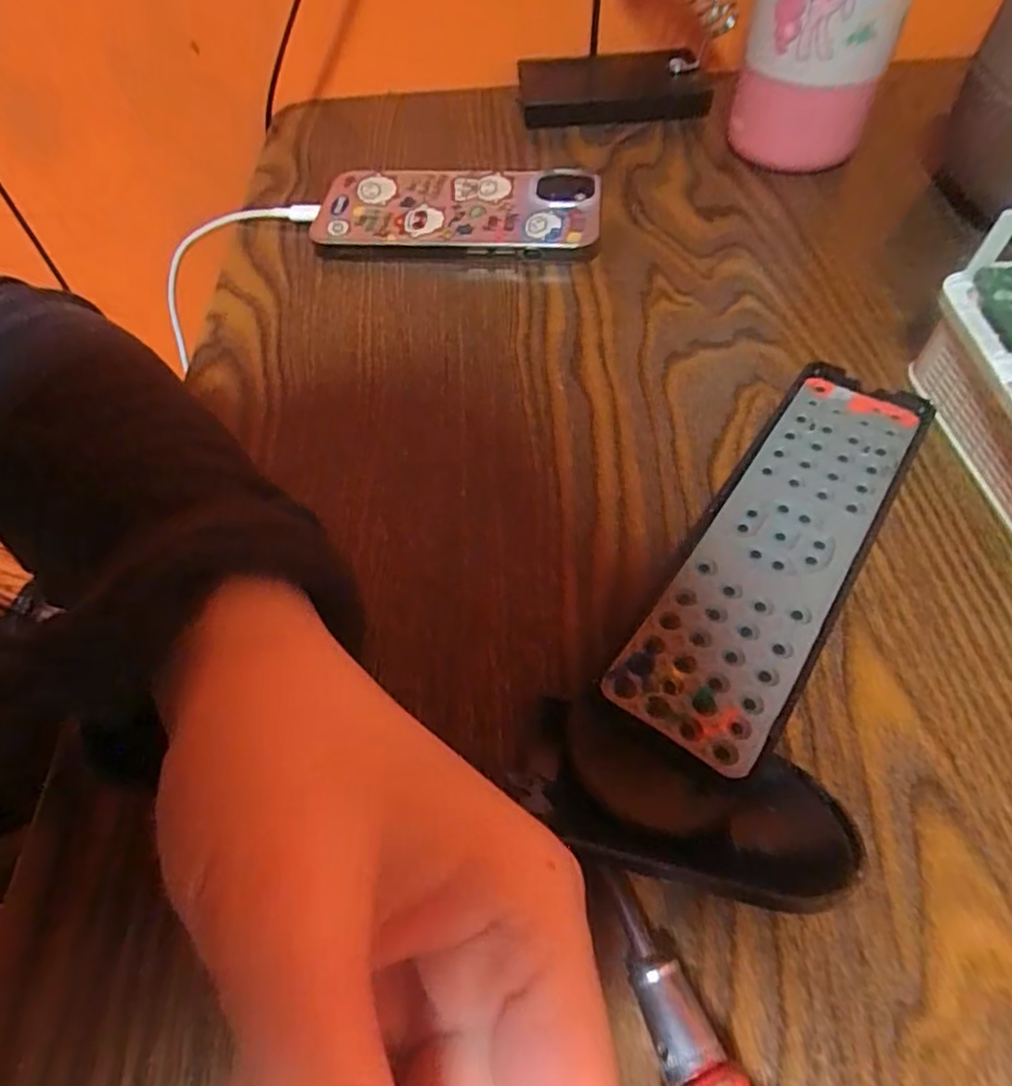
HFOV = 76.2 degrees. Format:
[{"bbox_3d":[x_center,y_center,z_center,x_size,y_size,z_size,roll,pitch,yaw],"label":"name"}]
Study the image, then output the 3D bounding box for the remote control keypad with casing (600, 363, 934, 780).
[{"bbox_3d":[0.090,-0.001,0.209,0.045,0.012,0.162,29,60,21],"label":"remote control keypad with casing"}]

